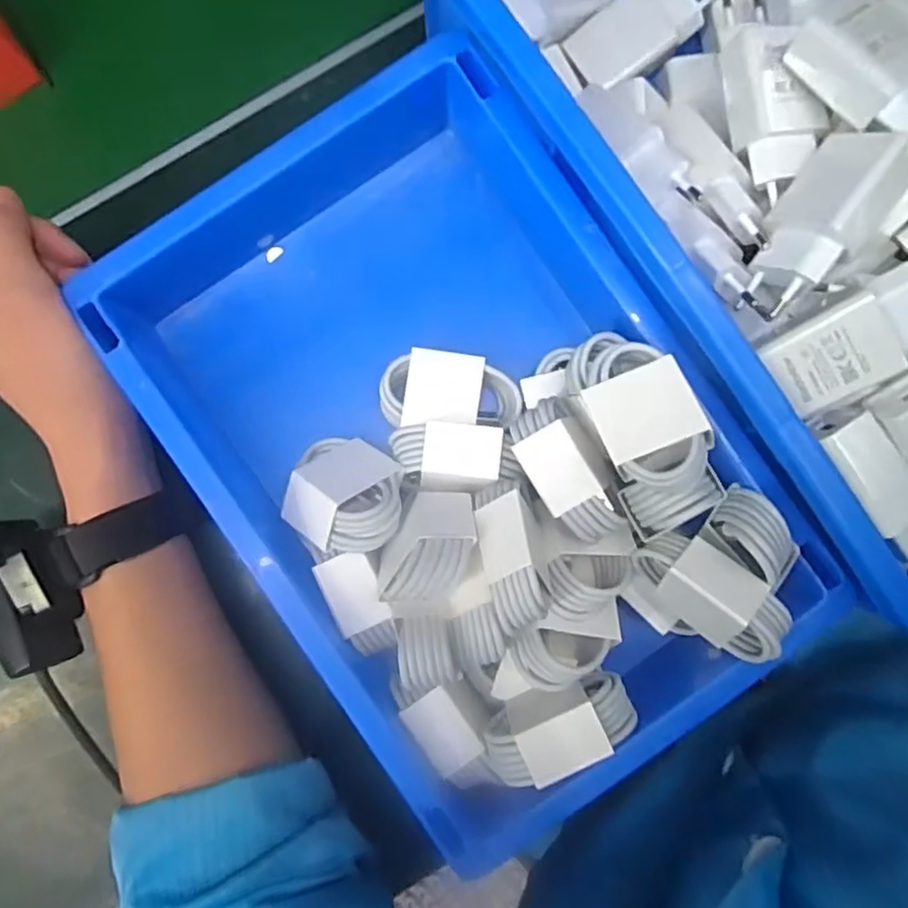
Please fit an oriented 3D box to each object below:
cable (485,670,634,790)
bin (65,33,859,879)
[{"bbox_3d":[0.045,0.119,0.295,0.066,0.034,0.028,-26,86,-1],"label":"cable"},{"bbox_3d":[0.003,-0.005,0.311,0.205,0.093,0.306,-34,86,-2],"label":"bin"}]

